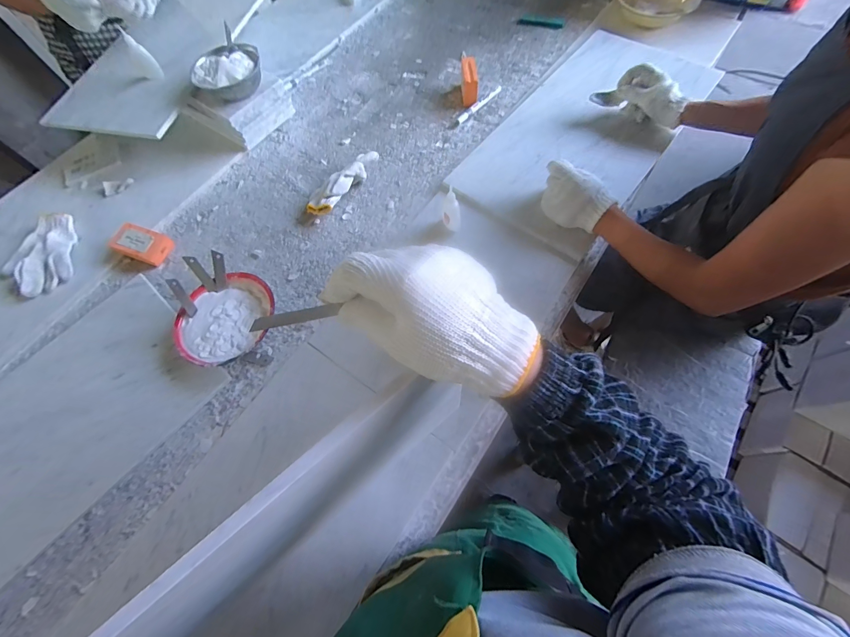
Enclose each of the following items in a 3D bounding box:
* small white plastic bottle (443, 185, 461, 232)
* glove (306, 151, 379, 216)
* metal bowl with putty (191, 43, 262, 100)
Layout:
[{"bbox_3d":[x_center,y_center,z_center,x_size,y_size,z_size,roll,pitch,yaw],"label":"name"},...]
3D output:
[{"bbox_3d":[0.051,-0.199,0.643,0.033,0.078,0.041,0,67,6],"label":"small white plastic bottle"},{"bbox_3d":[-0.166,-0.279,0.734,0.059,0.053,0.187,38,74,19],"label":"glove"},{"bbox_3d":[-0.415,-0.518,0.770,0.141,0.067,0.126,-16,67,-1],"label":"metal bowl with putty"}]

